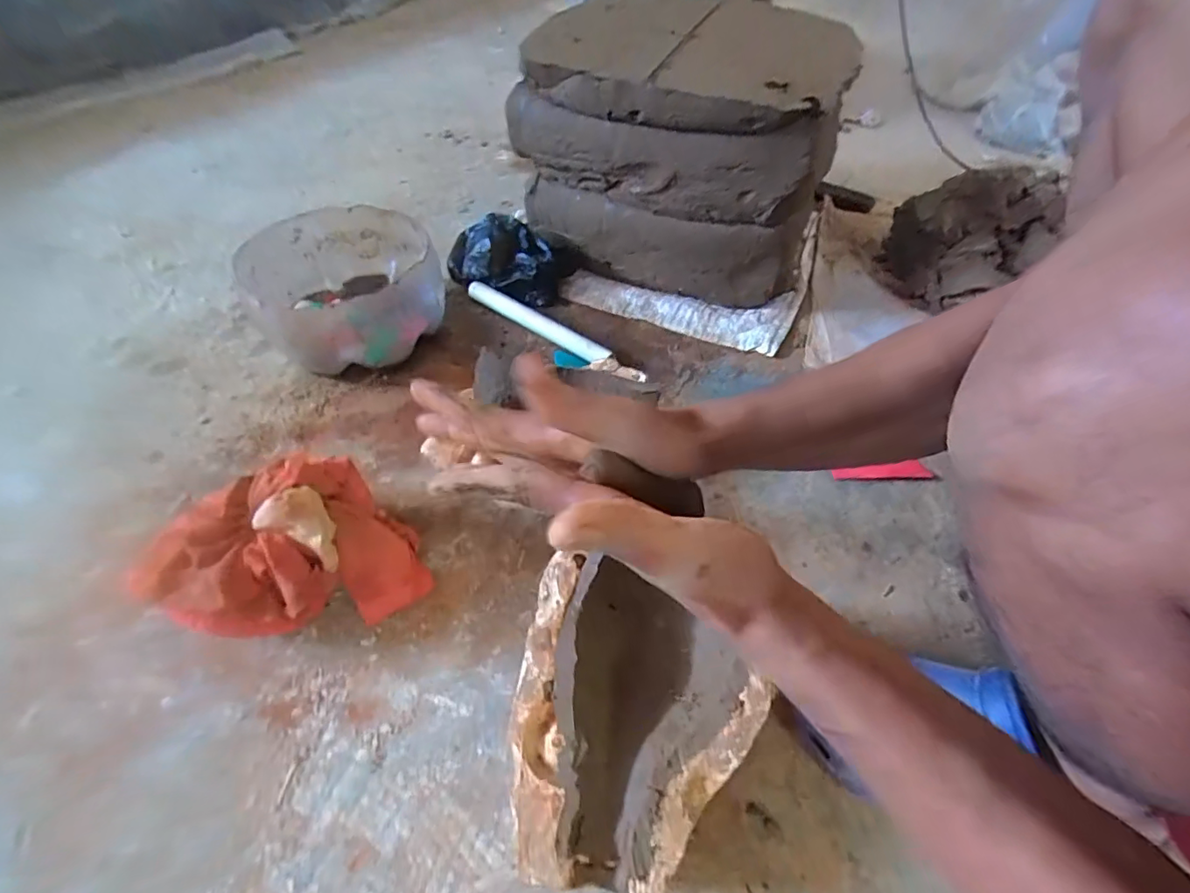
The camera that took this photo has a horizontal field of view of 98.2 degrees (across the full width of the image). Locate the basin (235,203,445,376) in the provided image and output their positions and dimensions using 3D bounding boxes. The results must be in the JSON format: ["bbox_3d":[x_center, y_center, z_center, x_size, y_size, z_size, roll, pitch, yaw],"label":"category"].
[{"bbox_3d":[-0.329,-0.206,0.705,0.234,0.128,0.236,-12,53,-10],"label":"basin"}]

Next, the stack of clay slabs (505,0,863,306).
[{"bbox_3d":[0.135,-0.434,0.779,0.401,0.293,0.335,25,55,18],"label":"stack of clay slabs"}]

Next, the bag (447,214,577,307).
[{"bbox_3d":[-0.136,-0.290,0.794,0.176,0.091,0.097,21,54,16],"label":"bag"}]

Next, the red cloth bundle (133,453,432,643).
[{"bbox_3d":[-0.279,0.093,0.462,0.212,0.134,0.154,-19,54,-15],"label":"red cloth bundle"}]

